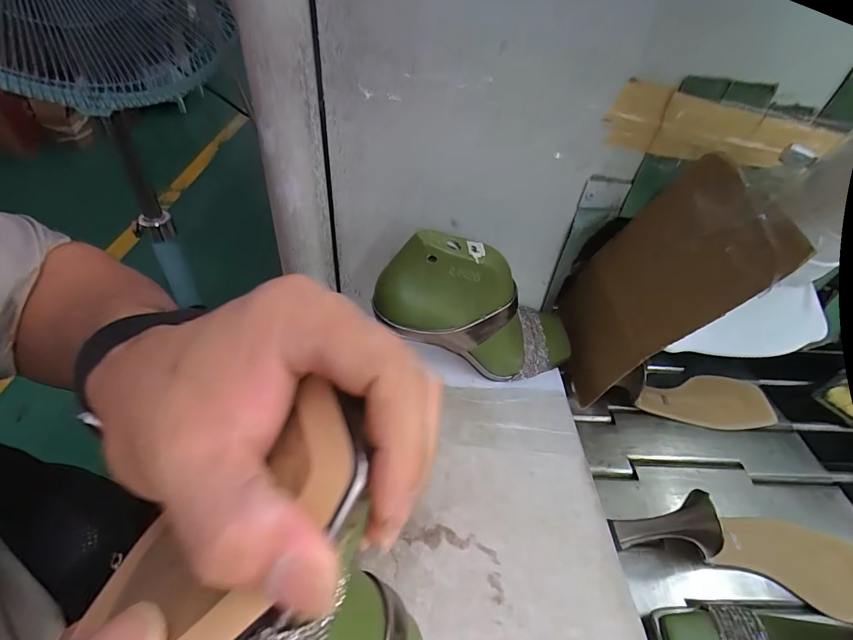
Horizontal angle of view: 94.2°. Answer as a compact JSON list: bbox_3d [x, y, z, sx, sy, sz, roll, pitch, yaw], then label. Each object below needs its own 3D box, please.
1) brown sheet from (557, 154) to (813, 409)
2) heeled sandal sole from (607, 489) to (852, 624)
[{"bbox_3d":[0.202,-0.024,0.380,0.019,0.236,0.124,2,55,-19],"label":"brown sheet"},{"bbox_3d":[0.297,0.206,0.356,0.250,0.064,0.070,15,43,-7],"label":"heeled sandal sole"}]

